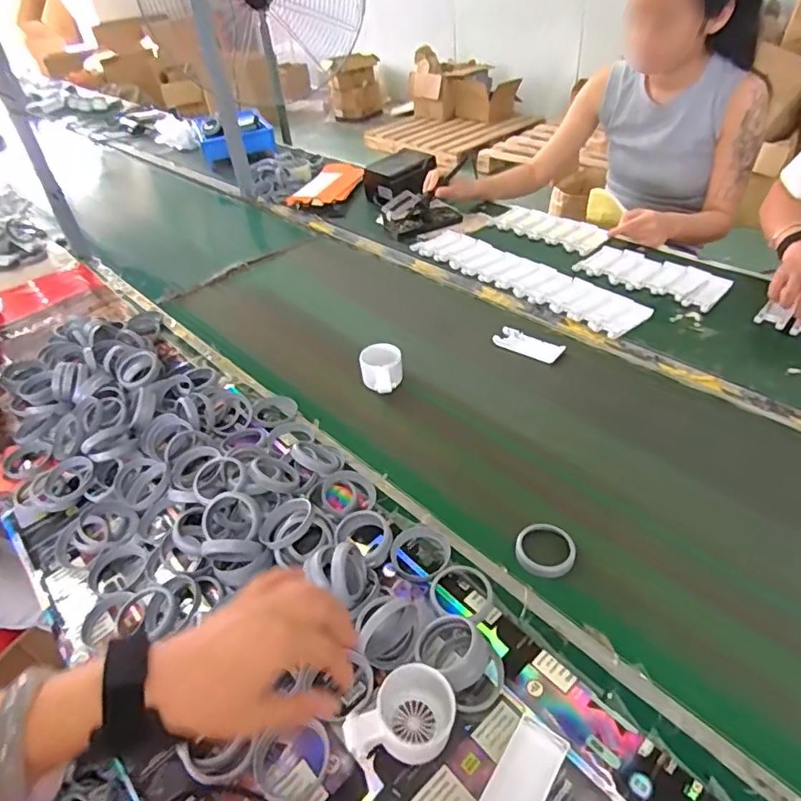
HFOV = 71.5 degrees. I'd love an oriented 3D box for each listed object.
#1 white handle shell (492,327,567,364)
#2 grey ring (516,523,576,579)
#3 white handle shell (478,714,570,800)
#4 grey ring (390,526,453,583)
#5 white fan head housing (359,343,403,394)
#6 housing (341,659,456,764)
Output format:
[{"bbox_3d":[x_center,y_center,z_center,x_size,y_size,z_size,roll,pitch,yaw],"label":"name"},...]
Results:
[{"bbox_3d":[0.196,-0.085,0.859,0.102,0.017,0.038,23,49,30],"label":"white handle shell"},{"bbox_3d":[0.152,0.155,0.580,0.059,0.014,0.058,-4,41,3],"label":"grey ring"},{"bbox_3d":[0.084,0.289,0.407,0.039,0.013,0.102,23,49,30],"label":"white handle shell"},{"bbox_3d":[0.021,0.151,0.558,0.058,0.009,0.065,12,44,20],"label":"grey ring"},{"bbox_3d":[-0.026,-0.041,0.796,0.059,0.049,0.070,-6,41,1],"label":"white fan head housing"},{"bbox_3d":[0.005,0.251,0.429,0.082,0.054,0.057,-34,48,-28],"label":"housing"}]

